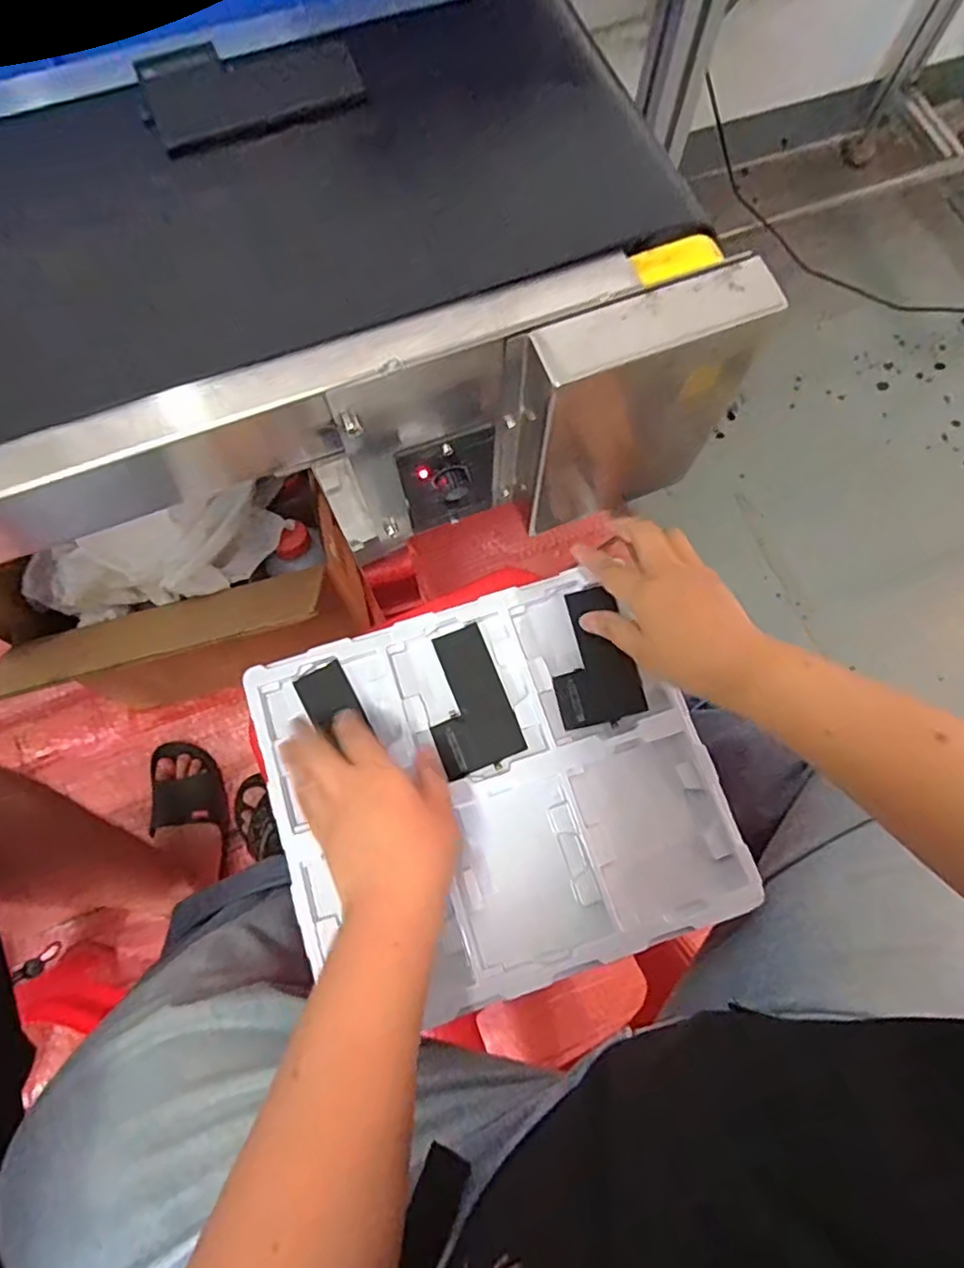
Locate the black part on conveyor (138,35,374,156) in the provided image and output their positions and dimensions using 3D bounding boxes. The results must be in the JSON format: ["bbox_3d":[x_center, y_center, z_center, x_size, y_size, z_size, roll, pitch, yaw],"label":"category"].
[{"bbox_3d":[-0.123,-0.292,0.334,0.108,0.011,0.062,-20,75,-6],"label":"black part on conveyor"}]

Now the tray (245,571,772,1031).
[{"bbox_3d":[0.008,0.112,0.475,0.313,0.024,0.277,-18,74,-6],"label":"tray"}]

